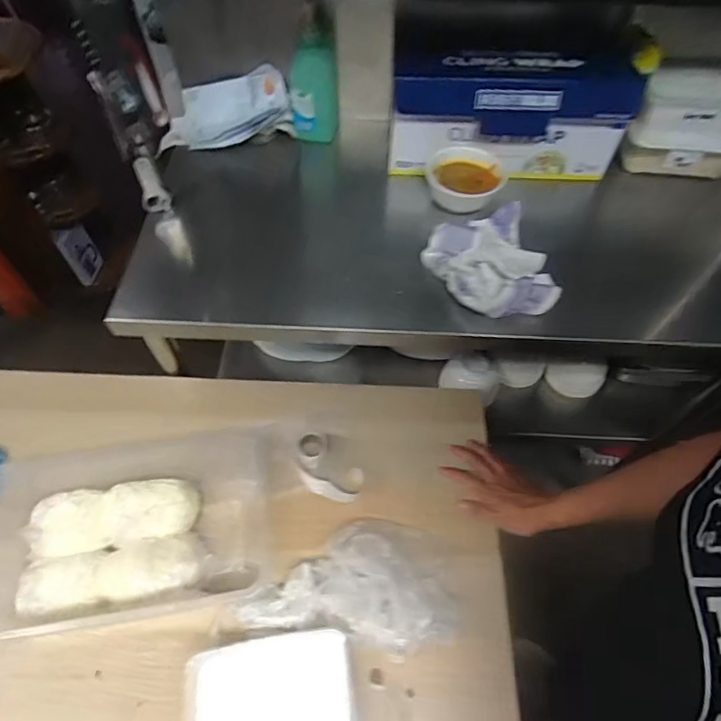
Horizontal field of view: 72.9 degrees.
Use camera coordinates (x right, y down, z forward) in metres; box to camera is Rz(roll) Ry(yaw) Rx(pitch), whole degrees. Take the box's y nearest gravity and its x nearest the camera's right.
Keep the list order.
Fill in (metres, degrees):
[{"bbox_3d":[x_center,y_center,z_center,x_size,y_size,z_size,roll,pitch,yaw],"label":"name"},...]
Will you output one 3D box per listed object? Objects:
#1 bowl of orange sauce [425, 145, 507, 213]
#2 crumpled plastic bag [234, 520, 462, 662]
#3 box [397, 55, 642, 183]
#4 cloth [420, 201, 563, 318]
[{"bbox_3d":[0.166,-0.273,0.747,0.122,0.049,0.112,1,57,-1],"label":"bowl of orange sauce"},{"bbox_3d":[-0.003,0.254,0.583,0.235,0.084,0.149,11,57,6],"label":"crumpled plastic bag"},{"bbox_3d":[0.228,-0.370,0.751,0.351,0.150,0.085,3,57,1],"label":"box"},{"bbox_3d":[0.185,-0.139,0.677,0.157,0.042,0.180,-16,59,-11],"label":"cloth"}]

